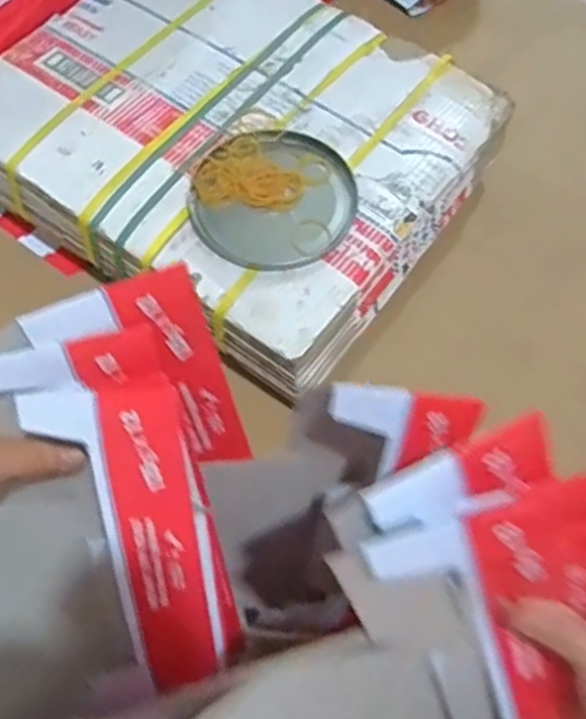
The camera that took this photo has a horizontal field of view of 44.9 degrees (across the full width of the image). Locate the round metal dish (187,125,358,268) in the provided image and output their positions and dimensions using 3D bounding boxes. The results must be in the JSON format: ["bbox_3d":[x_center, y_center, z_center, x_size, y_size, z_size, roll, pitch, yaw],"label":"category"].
[{"bbox_3d":[-0.017,-0.172,0.740,0.165,0.012,0.175,1,63,-2],"label":"round metal dish"}]

